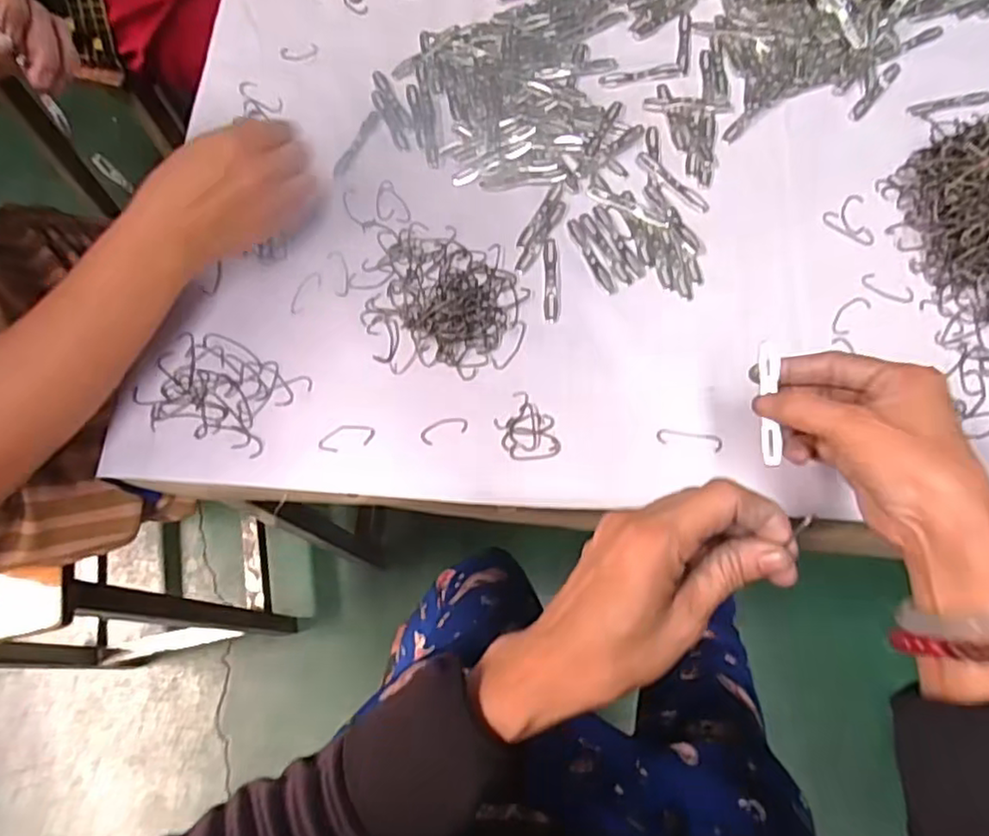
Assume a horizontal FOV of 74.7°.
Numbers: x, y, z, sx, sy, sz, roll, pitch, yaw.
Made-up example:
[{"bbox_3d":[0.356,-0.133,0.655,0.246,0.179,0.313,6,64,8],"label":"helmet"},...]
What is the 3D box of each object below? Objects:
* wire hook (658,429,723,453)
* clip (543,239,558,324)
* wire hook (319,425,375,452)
[{"bbox_3d":[0.134,0.015,0.442,0.044,0.004,0.012,10,72,6],"label":"wire hook"},{"bbox_3d":[0.042,-0.105,0.489,0.010,0.004,0.068,0,71,3],"label":"clip"},{"bbox_3d":[-0.103,0.013,0.453,0.039,0.004,0.018,-12,71,-1],"label":"wire hook"}]

